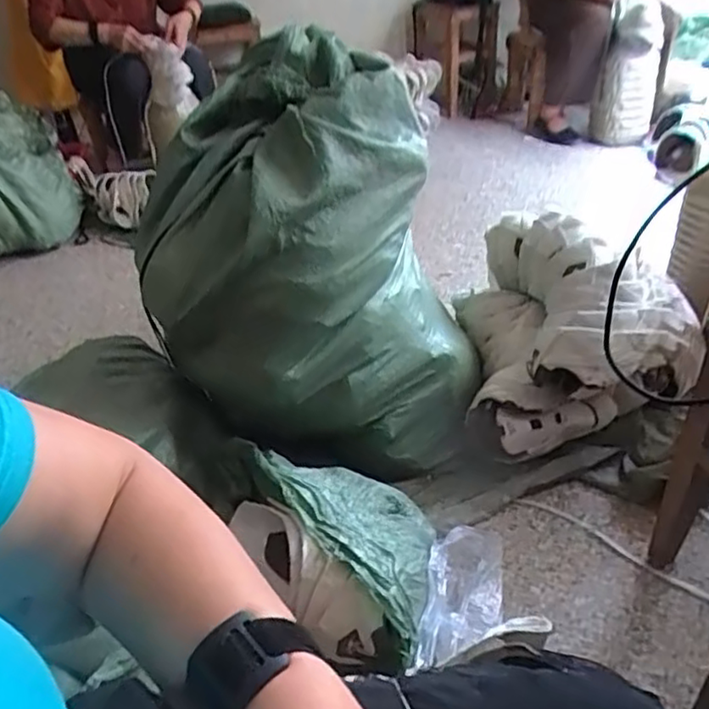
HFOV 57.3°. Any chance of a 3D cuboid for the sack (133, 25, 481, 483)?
[{"bbox_3d":[-0.060,-0.137,1.012,0.463,0.550,0.357,-1,35,7],"label":"sack"}]

